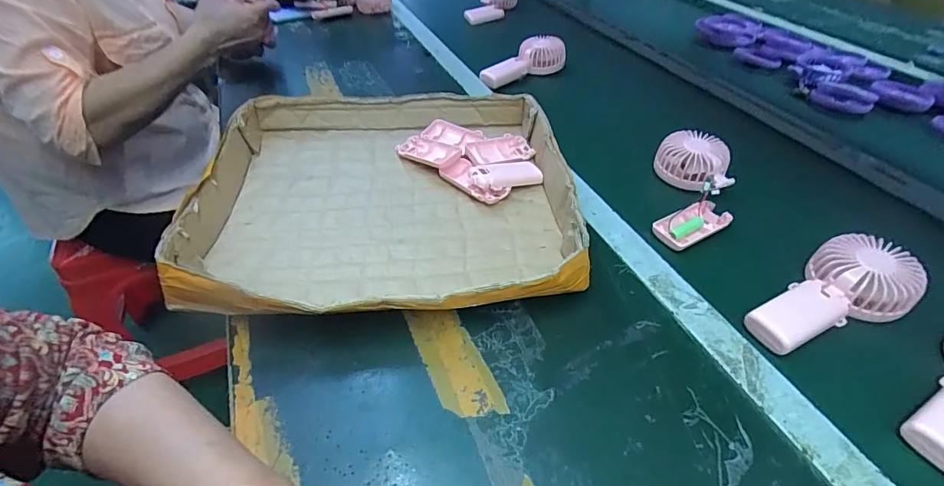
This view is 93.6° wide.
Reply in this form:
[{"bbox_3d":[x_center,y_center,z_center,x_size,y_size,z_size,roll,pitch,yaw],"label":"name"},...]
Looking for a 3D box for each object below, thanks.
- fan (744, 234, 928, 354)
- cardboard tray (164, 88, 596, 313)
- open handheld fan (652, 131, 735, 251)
[{"bbox_3d":[0.340,0.051,0.415,0.170,0.042,0.081,-23,49,-23],"label":"fan"},{"bbox_3d":[-0.096,-0.067,0.518,0.394,0.062,0.381,-4,44,-5],"label":"cardboard tray"},{"bbox_3d":[0.272,-0.072,0.541,0.084,0.040,0.189,12,45,12],"label":"open handheld fan"}]

